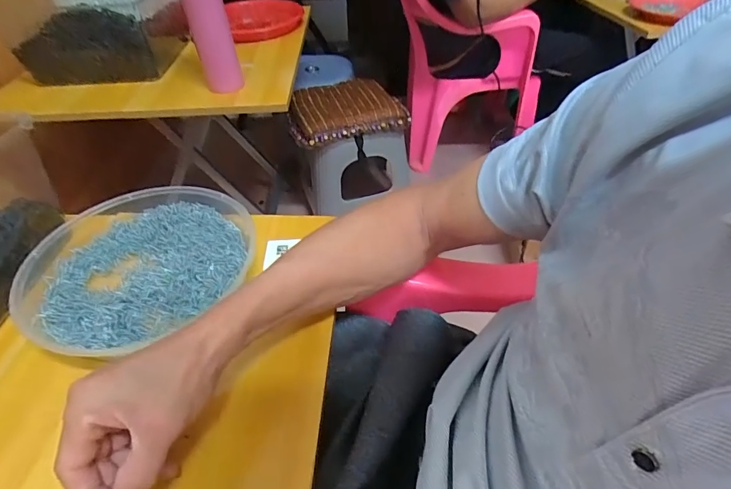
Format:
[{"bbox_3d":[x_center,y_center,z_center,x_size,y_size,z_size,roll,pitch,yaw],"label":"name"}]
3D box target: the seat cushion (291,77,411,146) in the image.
[{"bbox_3d":[-0.059,-0.363,1.109,0.289,0.050,0.234,-16,46,-14],"label":"seat cushion"}]

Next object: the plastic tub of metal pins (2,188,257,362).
[{"bbox_3d":[-0.241,0.018,0.445,0.205,0.041,0.220,-1,44,1],"label":"plastic tub of metal pins"}]

